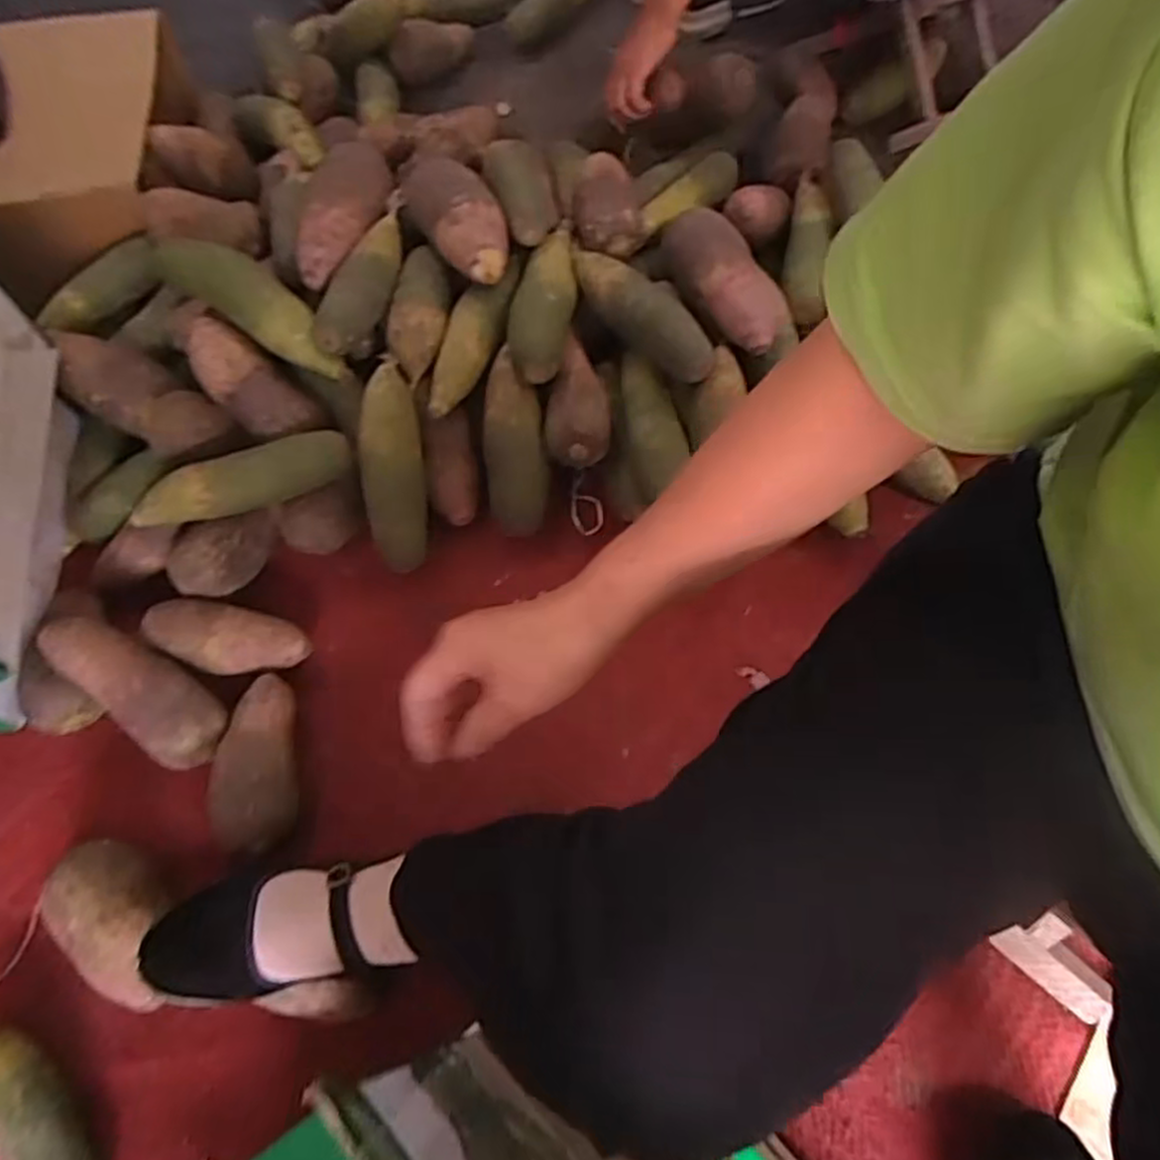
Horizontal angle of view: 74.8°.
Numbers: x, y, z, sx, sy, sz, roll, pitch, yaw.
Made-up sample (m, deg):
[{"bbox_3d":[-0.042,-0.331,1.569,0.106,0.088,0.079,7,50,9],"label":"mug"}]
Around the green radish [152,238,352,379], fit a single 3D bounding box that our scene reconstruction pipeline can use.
[{"bbox_3d":[-0.319,-0.271,0.739,0.216,0.046,0.056,35,70,1],"label":"green radish"}]

